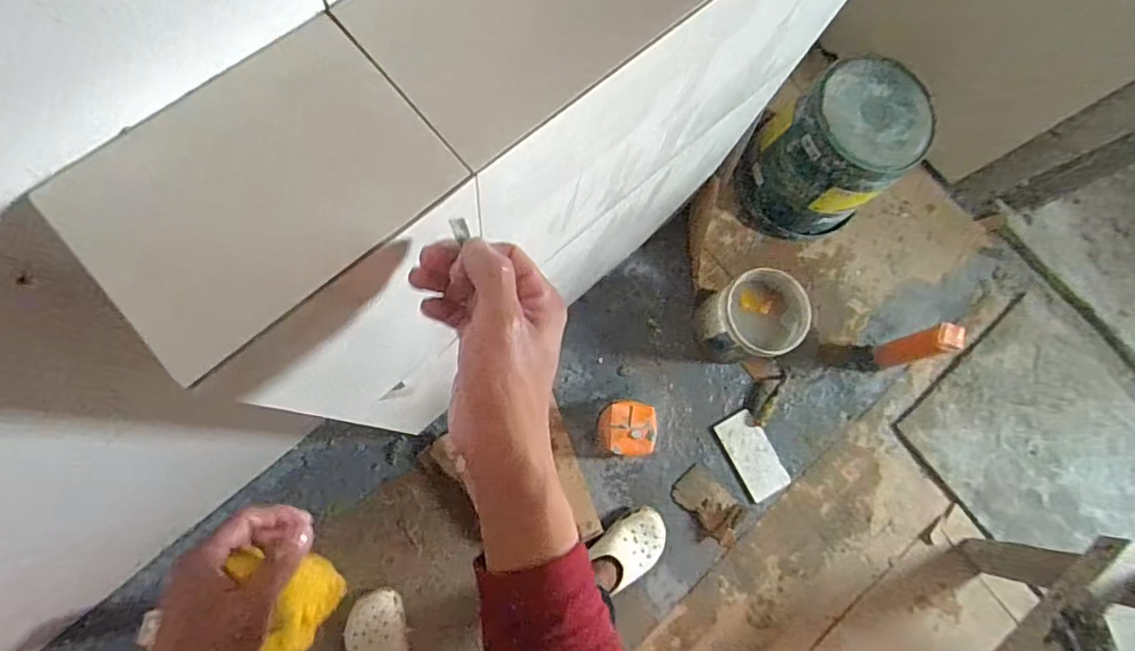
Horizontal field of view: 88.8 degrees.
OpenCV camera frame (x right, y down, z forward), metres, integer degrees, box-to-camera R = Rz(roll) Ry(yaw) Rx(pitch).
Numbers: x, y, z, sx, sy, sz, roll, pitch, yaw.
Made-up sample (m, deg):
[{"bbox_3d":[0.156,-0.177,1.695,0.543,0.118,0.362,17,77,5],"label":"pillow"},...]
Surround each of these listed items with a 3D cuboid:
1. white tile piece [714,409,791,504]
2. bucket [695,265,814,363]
[{"bbox_3d":[0.416,0.291,1.298,0.103,0.013,0.189,-25,82,-11],"label":"white tile piece"},{"bbox_3d":[0.387,-0.011,1.242,0.187,0.194,0.171,1,78,-7],"label":"bucket"}]

